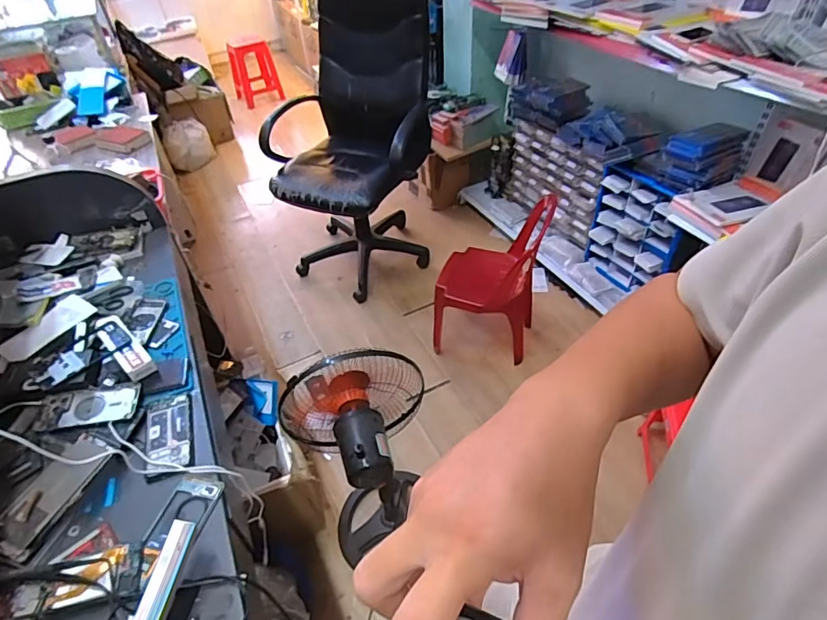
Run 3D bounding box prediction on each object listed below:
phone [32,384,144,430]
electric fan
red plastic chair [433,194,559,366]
[{"bbox_3d":[-0.566,0.169,0.852,0.162,0.009,0.073,-7,49,-7],"label":"phone"},{"bbox_3d":[-0.106,0.397,1.259,0.280,0.694,0.252,-8,44,-2],"label":"electric fan"},{"bbox_3d":[0.285,-0.129,1.797,0.366,0.525,0.318,11,46,16],"label":"red plastic chair"}]

